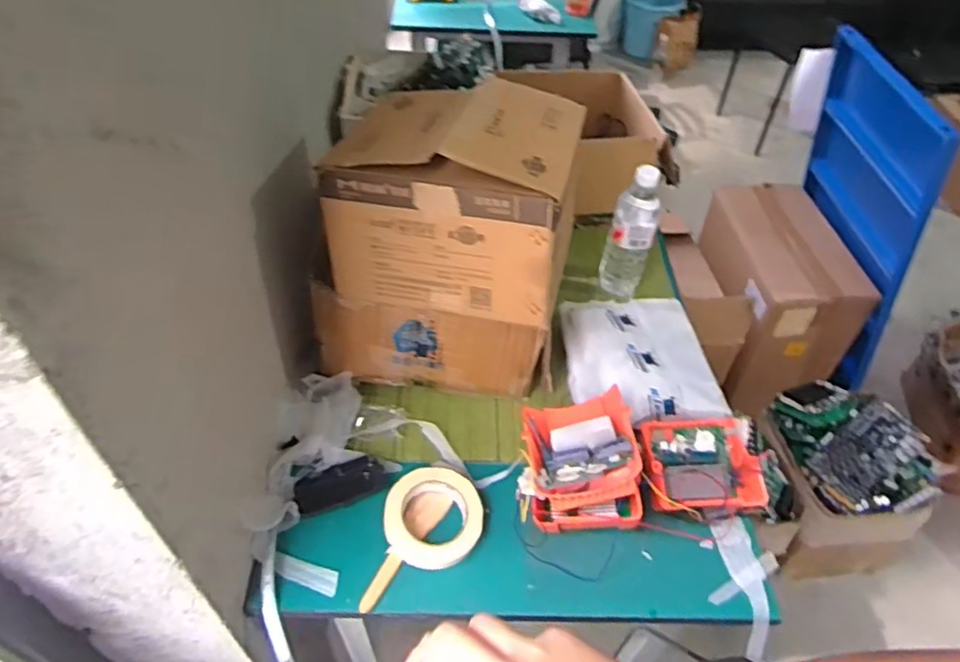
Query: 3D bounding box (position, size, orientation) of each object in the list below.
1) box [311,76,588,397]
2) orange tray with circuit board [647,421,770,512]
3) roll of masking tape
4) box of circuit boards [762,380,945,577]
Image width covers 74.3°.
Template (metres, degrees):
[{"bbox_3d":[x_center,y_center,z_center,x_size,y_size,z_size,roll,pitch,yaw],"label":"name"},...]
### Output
[{"bbox_3d":[-0.038,-0.130,0.827,0.290,0.342,0.264,10,47,7],"label":"box"},{"bbox_3d":[0.270,0.164,0.791,0.143,0.045,0.130,0,46,-2],"label":"orange tray with circuit board"},{"bbox_3d":[-0.056,0.225,0.767,0.117,0.022,0.117,2,63,-4],"label":"roll of masking tape"},{"bbox_3d":[0.803,0.315,1.431,0.312,0.454,0.339,-5,47,-6],"label":"box of circuit boards"}]

